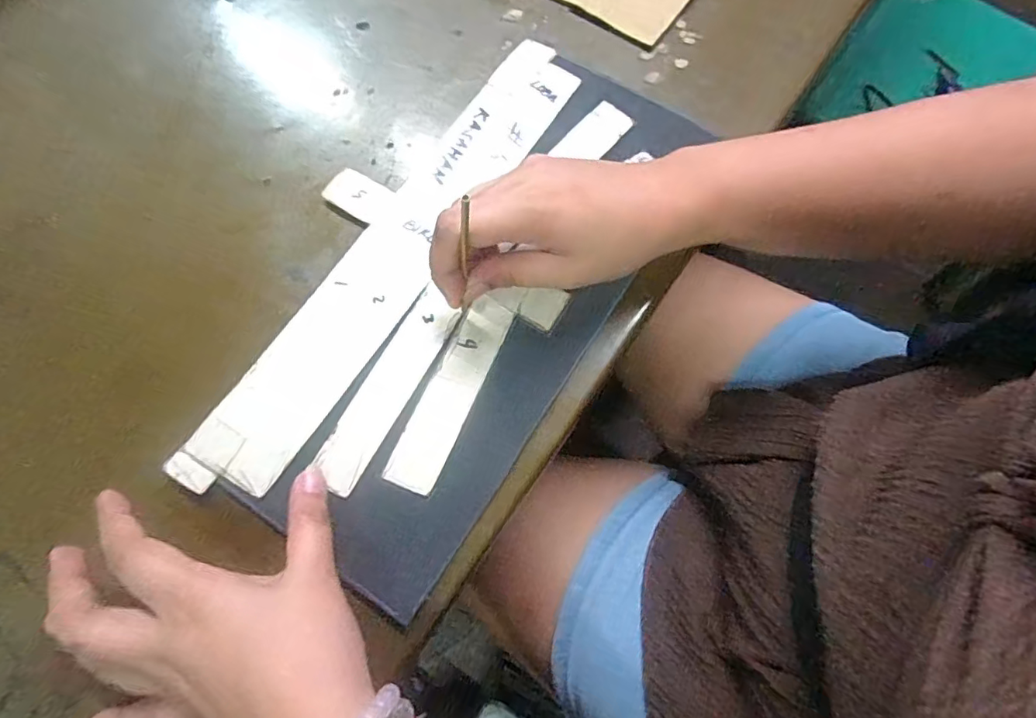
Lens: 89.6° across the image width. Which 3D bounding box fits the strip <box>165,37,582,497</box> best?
[{"bbox_3d":[-0.067,-0.066,0.302,0.052,0.004,0.322,32,76,10],"label":"strip"}]

